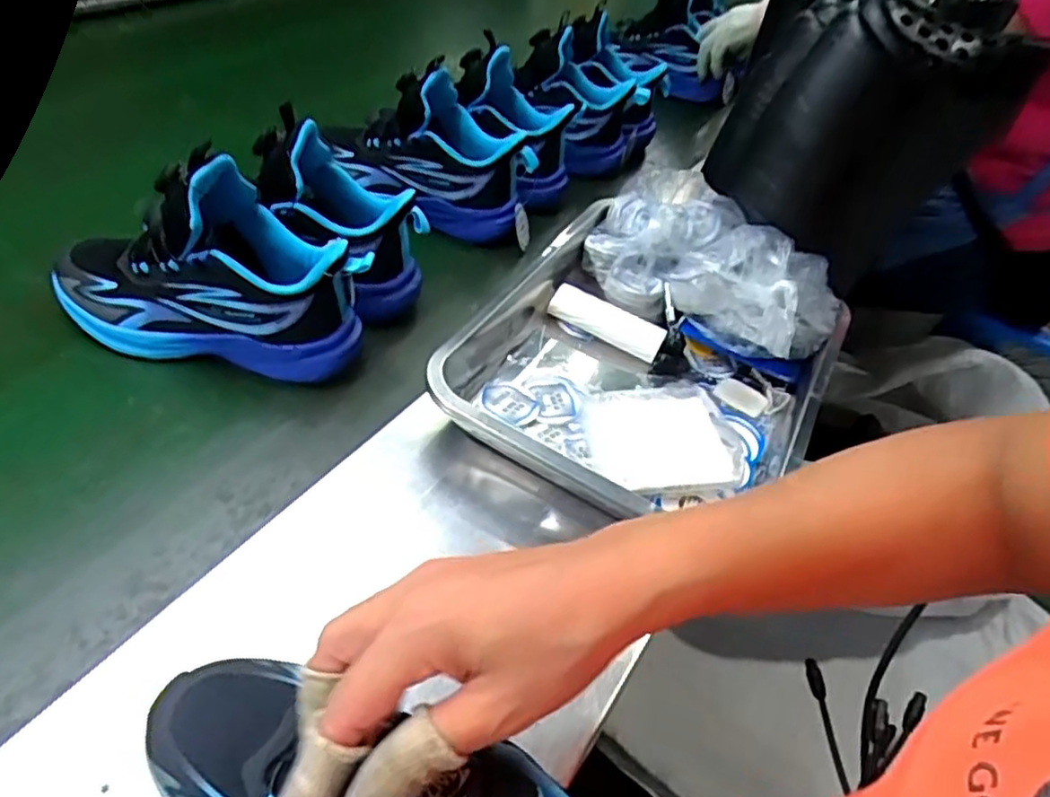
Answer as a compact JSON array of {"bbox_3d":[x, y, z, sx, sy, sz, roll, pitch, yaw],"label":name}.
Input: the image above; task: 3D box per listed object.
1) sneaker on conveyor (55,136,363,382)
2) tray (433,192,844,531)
[{"bbox_3d":[-0.243,-0.098,0.537,0.243,0.148,0.079,8,45,-2],"label":"sneaker on conveyor"},{"bbox_3d":[0.099,-0.028,0.566,0.265,0.068,0.315,25,47,15],"label":"tray"}]

